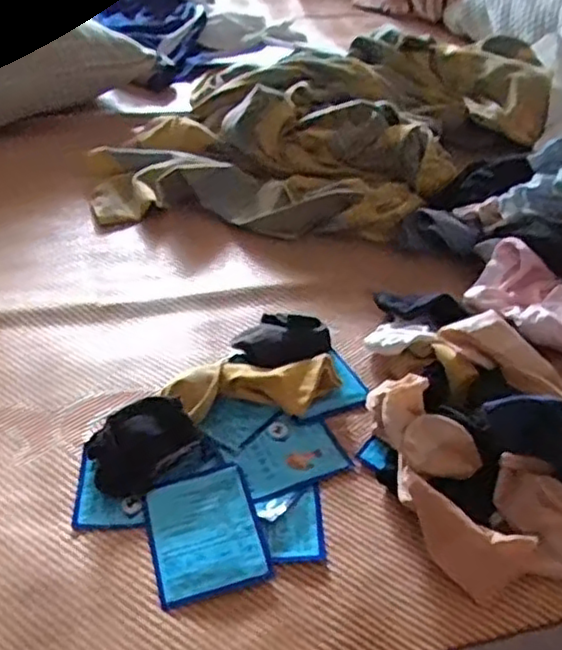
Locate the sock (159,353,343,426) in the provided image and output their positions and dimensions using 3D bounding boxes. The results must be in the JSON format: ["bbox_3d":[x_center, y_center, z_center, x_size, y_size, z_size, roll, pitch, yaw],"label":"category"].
[{"bbox_3d":[-0.024,0.061,0.645,0.159,0.032,0.052,-5,41,-10],"label":"sock"}]

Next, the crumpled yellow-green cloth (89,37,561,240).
[{"bbox_3d":[0.092,-0.294,1.015,0.704,0.107,0.440,-1,41,-5],"label":"crumpled yellow-green cloth"}]

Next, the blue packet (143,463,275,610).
[{"bbox_3d":[-0.060,0.166,0.548,0.086,0.012,0.103,-11,42,-16],"label":"blue packet"}]

